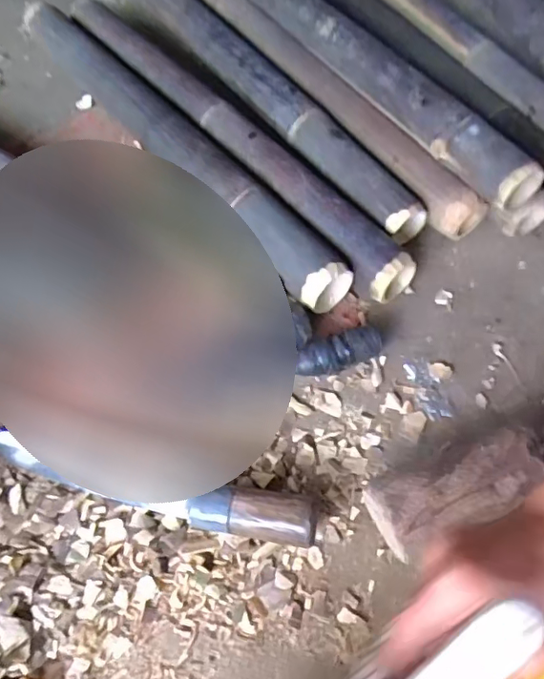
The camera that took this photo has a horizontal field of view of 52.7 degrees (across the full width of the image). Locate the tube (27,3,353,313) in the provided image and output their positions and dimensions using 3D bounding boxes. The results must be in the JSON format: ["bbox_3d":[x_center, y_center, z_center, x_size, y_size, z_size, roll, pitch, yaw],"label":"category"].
[{"bbox_3d":[-0.141,-0.275,0.702,0.066,0.053,0.661,-36,66,-17],"label":"tube"}]

